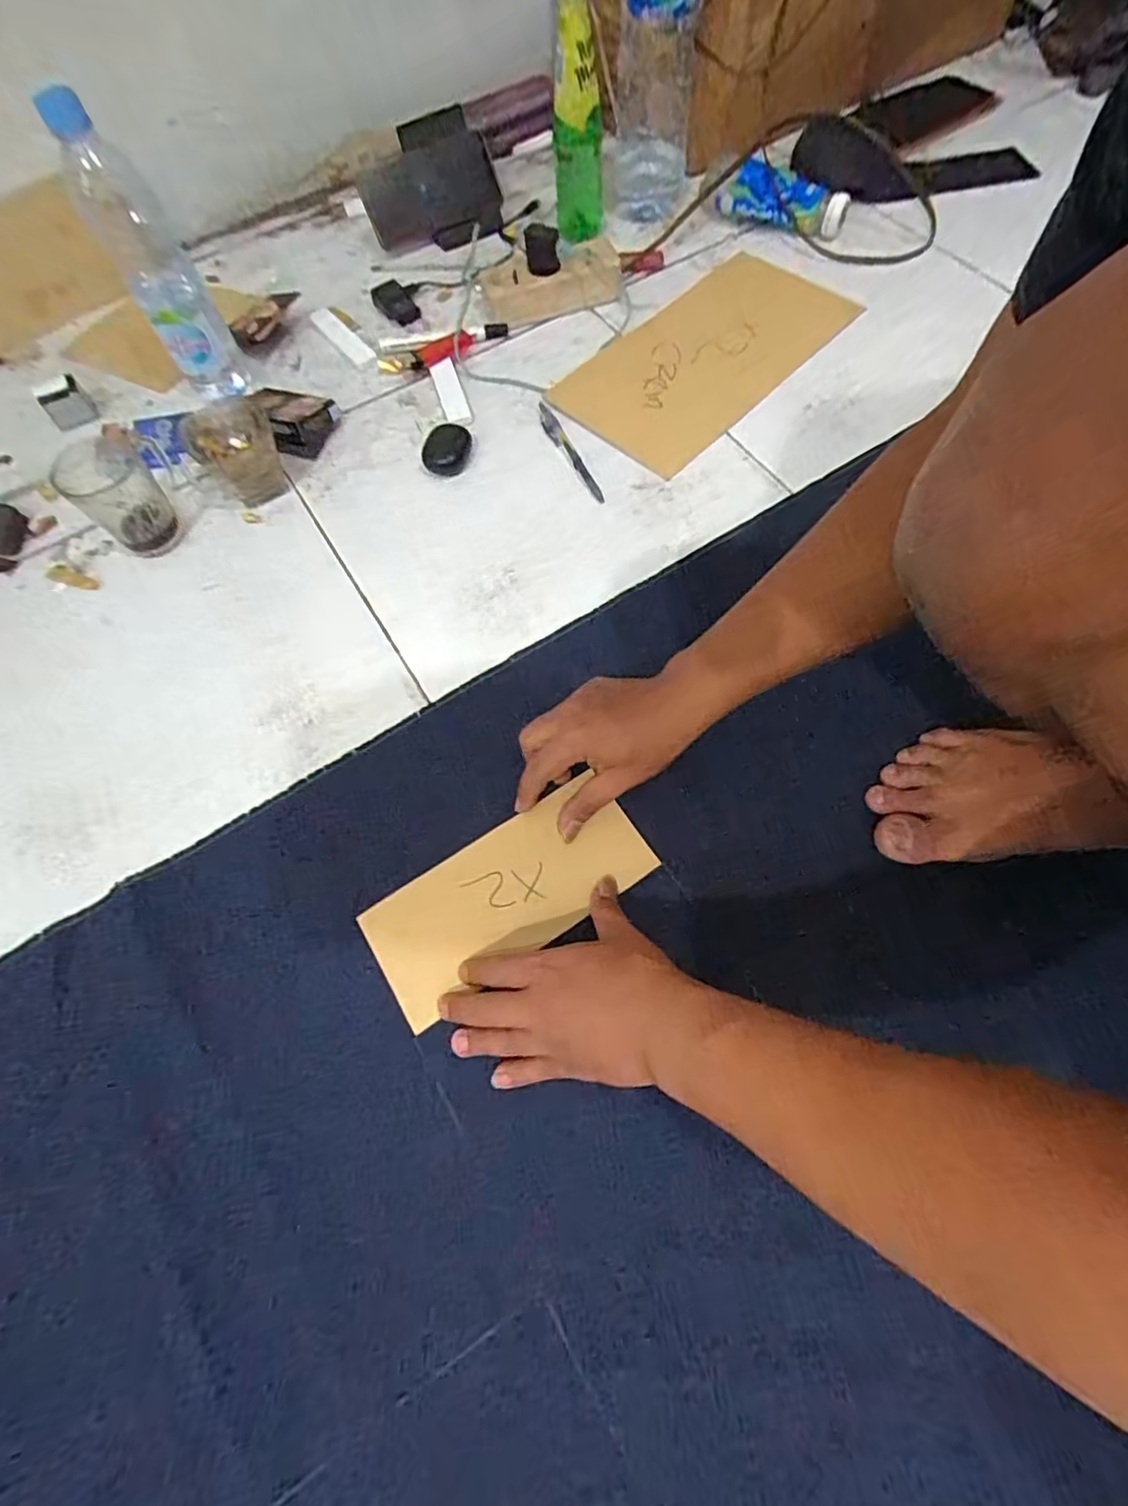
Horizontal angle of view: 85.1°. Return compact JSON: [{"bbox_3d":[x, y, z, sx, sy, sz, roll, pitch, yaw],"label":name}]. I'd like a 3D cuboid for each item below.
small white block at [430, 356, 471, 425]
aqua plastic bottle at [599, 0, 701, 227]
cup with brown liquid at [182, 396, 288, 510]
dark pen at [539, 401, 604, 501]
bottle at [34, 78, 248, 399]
[{"bbox_3d":[-0.122,-0.389,0.658,0.026,0.006,0.094,-17,67,-4],"label":"small white block"},{"bbox_3d":[0.095,-0.758,0.655,0.101,0.291,0.072,3,67,4],"label":"aqua plastic bottle"},{"bbox_3d":[-0.322,-0.288,0.599,0.089,0.069,0.076,-30,68,-10],"label":"cup with brown liquid"},{"bbox_3d":[0.005,-0.305,0.617,0.015,0.010,0.142,-23,67,-7],"label":"dark pen"},{"bbox_3d":[-0.393,-0.469,0.594,0.066,0.227,0.069,-30,68,-10],"label":"bottle"}]

